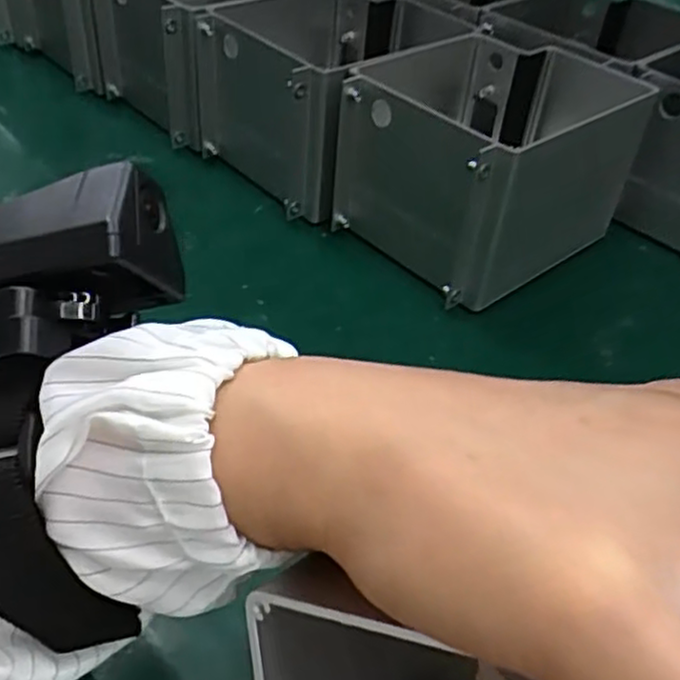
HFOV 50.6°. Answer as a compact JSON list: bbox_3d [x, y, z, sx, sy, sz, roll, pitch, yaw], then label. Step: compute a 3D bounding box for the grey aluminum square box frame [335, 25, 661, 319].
[{"bbox_3d":[0.090,-0.120,0.473,0.156,0.099,0.154,-29,52,-32],"label":"grey aluminum square box frame"}]

